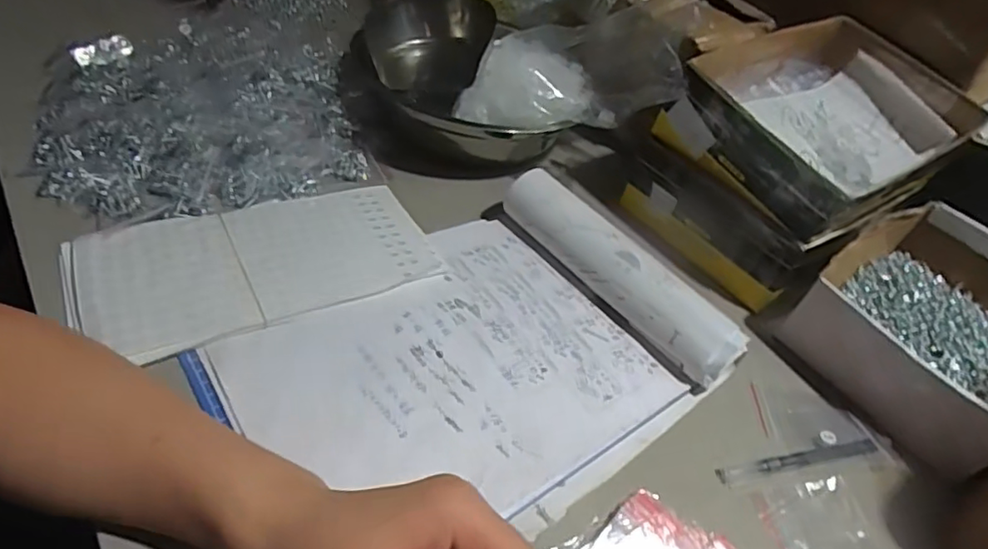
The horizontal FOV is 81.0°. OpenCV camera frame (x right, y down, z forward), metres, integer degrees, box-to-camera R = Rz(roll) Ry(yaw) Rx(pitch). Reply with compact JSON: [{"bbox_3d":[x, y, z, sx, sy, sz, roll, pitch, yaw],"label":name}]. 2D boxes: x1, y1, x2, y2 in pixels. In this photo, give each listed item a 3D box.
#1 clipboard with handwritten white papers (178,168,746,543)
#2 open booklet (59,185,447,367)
[{"bbox_3d":[-0.010,0.047,0.391,0.308,0.045,0.234,-27,56,-35],"label":"clipboard with handwritten white papers"},{"bbox_3d":[-0.171,-0.012,0.426,0.239,0.007,0.130,-15,49,-26],"label":"open booklet"}]

